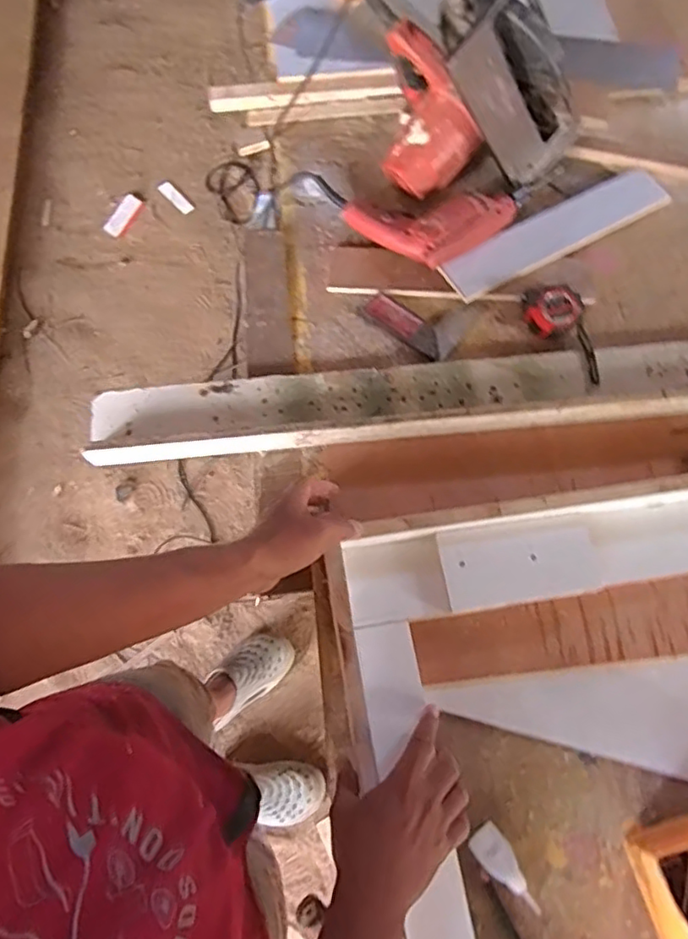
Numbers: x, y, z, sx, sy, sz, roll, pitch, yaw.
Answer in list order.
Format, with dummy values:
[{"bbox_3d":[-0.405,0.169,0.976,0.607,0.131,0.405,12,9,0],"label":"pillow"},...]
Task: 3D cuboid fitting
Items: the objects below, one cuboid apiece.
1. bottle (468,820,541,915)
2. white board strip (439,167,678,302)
[{"bbox_3d":[0.159,0.392,0.596,0.035,0.023,0.083,-33,74,-13],"label":"bottle"},{"bbox_3d":[0.302,-0.338,0.861,0.371,0.019,0.076,-29,73,-12],"label":"white board strip"}]

